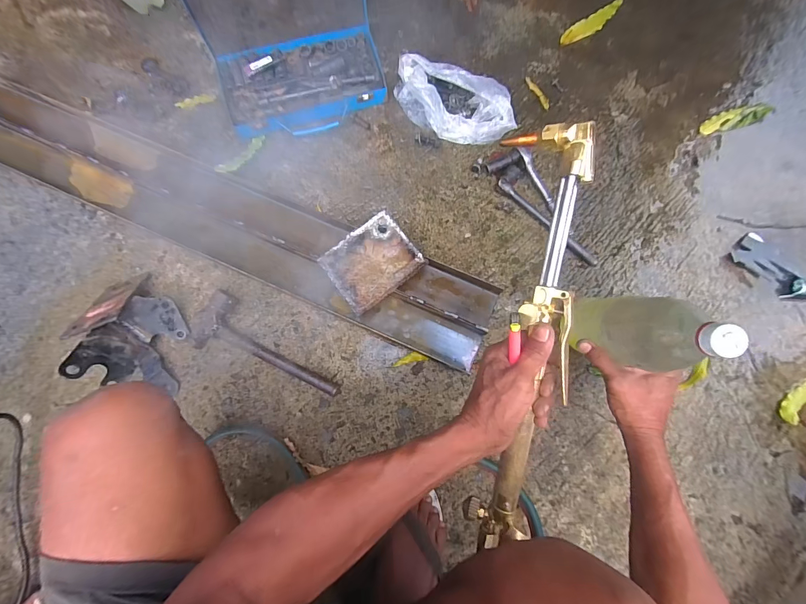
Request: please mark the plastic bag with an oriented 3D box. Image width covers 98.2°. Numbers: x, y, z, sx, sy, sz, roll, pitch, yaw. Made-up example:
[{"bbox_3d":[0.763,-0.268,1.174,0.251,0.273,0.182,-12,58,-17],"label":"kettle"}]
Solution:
[{"bbox_3d":[0.099,-0.385,0.670,0.242,0.059,0.128,27,80,4],"label":"plastic bag"}]

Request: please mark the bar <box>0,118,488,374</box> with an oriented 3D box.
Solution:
[{"bbox_3d":[-0.478,-0.177,0.628,1.318,0.038,0.082,23,80,3],"label":"bar"}]

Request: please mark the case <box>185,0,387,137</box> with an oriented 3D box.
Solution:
[{"bbox_3d":[-0.194,-0.447,0.622,0.300,0.167,0.206,-14,80,-3],"label":"case"}]

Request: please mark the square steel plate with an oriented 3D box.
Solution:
[{"bbox_3d":[-0.051,-0.067,0.584,0.142,0.011,0.121,-38,81,-9],"label":"square steel plate"}]

